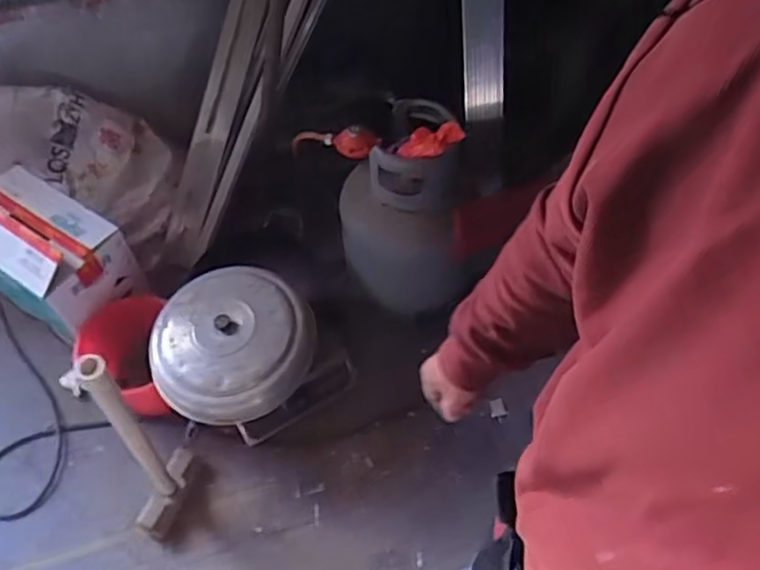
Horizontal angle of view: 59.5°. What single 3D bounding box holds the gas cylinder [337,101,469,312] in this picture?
[{"bbox_3d":[0.044,-0.174,1.494,0.250,0.468,0.251,-6,54,-3],"label":"gas cylinder"}]

